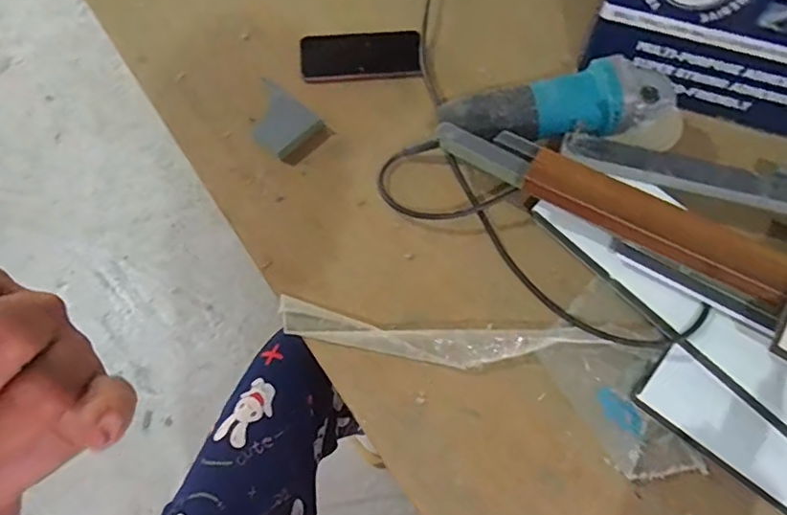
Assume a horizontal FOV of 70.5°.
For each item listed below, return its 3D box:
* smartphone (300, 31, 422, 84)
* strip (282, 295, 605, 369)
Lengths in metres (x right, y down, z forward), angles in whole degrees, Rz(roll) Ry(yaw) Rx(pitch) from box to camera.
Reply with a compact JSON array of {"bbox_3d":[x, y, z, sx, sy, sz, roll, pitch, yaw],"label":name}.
[{"bbox_3d":[-0.042,-0.255,0.707,0.148,0.008,0.077,-3,63,0],"label":"smartphone"},{"bbox_3d":[0.043,0.076,0.535,0.306,0.015,0.048,5,64,5],"label":"strip"}]

